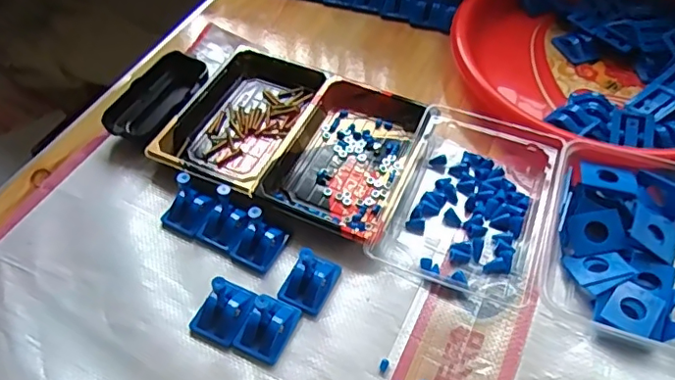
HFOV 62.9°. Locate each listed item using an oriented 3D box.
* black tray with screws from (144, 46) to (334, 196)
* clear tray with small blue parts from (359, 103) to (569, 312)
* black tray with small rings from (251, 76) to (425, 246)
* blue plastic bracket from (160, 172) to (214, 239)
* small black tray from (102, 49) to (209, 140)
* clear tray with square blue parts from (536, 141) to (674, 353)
[{"bbox_3d":[-0.083,-0.069,0.509,0.110,0.023,0.167,20,54,16],"label":"black tray with screws"},{"bbox_3d":[0.112,0.001,0.450,0.116,0.029,0.173,16,53,14],"label":"clear tray with small blue parts"},{"bbox_3d":[0.012,-0.033,0.478,0.106,0.025,0.164,19,54,15],"label":"black tray with small rings"},{"bbox_3d":[-0.121,0.009,0.435,0.031,0.042,0.035,24,55,18],"label":"blue plastic bracket"},{"bbox_3d":[-0.166,-0.087,0.523,0.056,0.022,0.110,22,54,17],"label":"small black tray"},{"bbox_3d":[0.214,0.037,0.411,0.109,0.034,0.147,18,53,14],"label":"clear tray with square blue parts"}]

